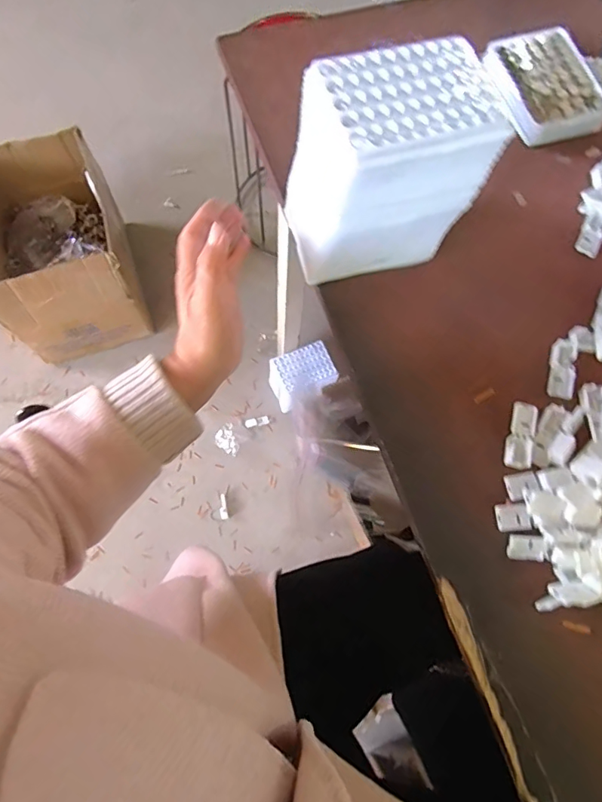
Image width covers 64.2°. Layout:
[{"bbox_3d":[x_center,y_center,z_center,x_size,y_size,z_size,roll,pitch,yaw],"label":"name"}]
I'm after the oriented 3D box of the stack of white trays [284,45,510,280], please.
[{"bbox_3d":[0.067,-0.189,0.412,0.141,0.167,0.097,-16,72,-8],"label":"stack of white trays"}]

